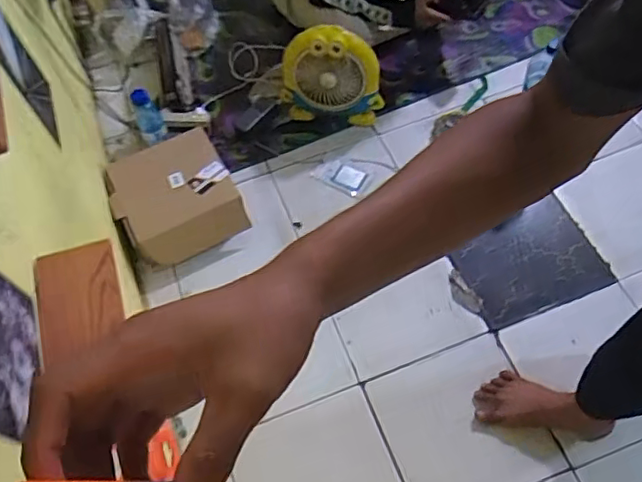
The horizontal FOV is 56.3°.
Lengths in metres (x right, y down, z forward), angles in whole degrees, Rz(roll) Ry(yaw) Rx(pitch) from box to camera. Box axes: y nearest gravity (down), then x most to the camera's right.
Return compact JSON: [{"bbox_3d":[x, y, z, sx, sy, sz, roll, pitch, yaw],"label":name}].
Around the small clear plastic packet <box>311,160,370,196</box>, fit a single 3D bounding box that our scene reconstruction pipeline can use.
[{"bbox_3d":[0.050,-0.169,1.529,0.132,0.015,0.072,24,64,18],"label":"small clear plastic packet"}]

